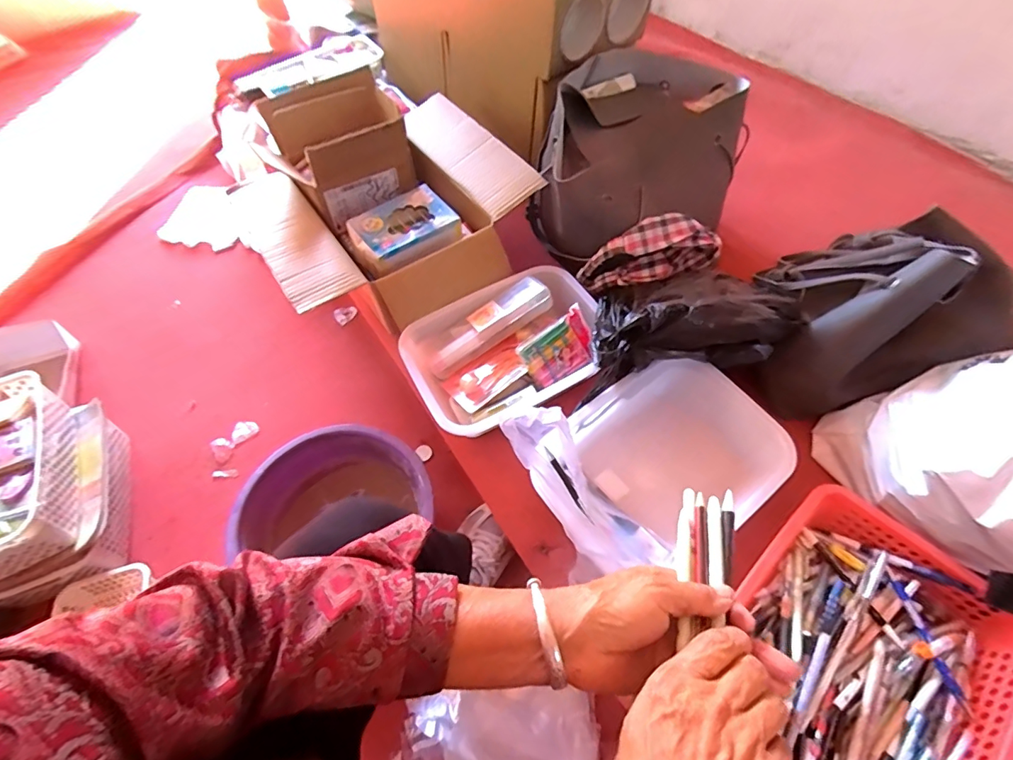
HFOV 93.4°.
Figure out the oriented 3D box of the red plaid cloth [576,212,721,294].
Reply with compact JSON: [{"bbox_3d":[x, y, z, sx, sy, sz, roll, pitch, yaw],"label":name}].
[{"bbox_3d":[0.217,-0.183,0.715,0.195,0.100,0.063,-13,57,-7],"label":"red plaid cloth"}]

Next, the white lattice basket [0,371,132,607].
[{"bbox_3d":[-0.755,0.168,0.736,0.245,0.188,0.281,-21,59,-12],"label":"white lattice basket"}]

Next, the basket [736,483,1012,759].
[{"bbox_3d":[0.342,0.292,0.479,0.325,0.074,0.238,-39,64,-22],"label":"basket"}]

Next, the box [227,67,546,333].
[{"bbox_3d":[-0.212,-0.320,0.799,0.420,0.189,0.440,-29,61,-17],"label":"box"}]

